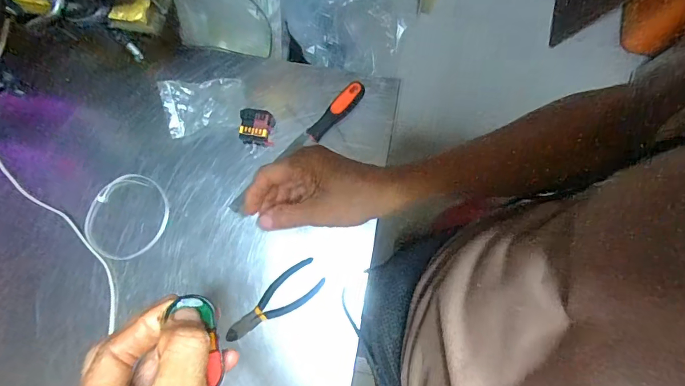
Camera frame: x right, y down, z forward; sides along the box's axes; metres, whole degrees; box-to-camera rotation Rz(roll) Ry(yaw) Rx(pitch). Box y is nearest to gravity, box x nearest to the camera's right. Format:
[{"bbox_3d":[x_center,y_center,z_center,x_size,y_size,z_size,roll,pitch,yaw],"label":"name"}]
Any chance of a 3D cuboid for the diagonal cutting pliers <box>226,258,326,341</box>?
[{"bbox_3d":[-0.093,0.154,0.578,0.150,0.012,0.048,-39,81,-7],"label":"diagonal cutting pliers"}]

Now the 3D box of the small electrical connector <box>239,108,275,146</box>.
[{"bbox_3d":[-0.123,-0.094,0.599,0.045,0.026,0.047,7,79,2],"label":"small electrical connector"}]

